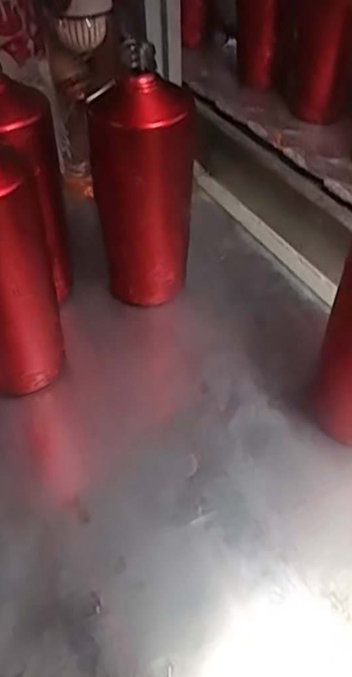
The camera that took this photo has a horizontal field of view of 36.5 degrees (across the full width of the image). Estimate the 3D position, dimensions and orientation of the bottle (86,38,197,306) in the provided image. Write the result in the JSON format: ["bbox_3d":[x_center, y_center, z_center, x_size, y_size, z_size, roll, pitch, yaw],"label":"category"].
[{"bbox_3d":[-0.028,-0.124,0.465,0.083,0.198,0.071,-10,48,-5],"label":"bottle"}]

